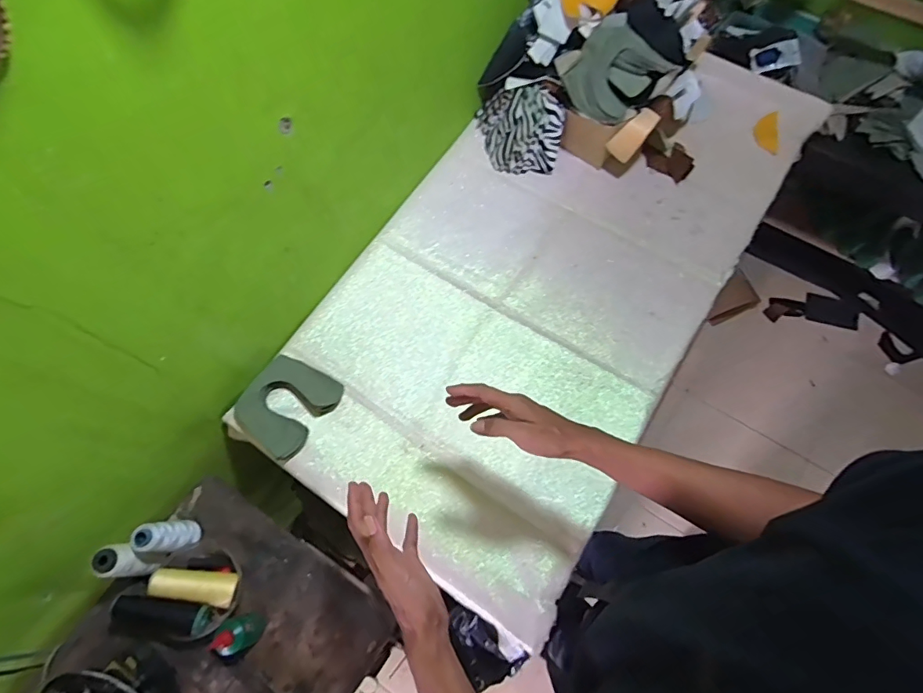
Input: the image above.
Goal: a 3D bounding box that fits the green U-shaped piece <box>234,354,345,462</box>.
[{"bbox_3d":[-0.293,0.096,0.805,0.132,0.021,0.151,31,63,5],"label":"green U-shaped piece"}]

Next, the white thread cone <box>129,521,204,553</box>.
[{"bbox_3d":[-0.430,0.279,0.709,0.045,0.123,0.040,-5,69,0],"label":"white thread cone"}]

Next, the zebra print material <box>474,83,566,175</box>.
[{"bbox_3d":[0.112,-0.438,0.946,0.163,0.118,0.141,5,71,3],"label":"zebra print material"}]

